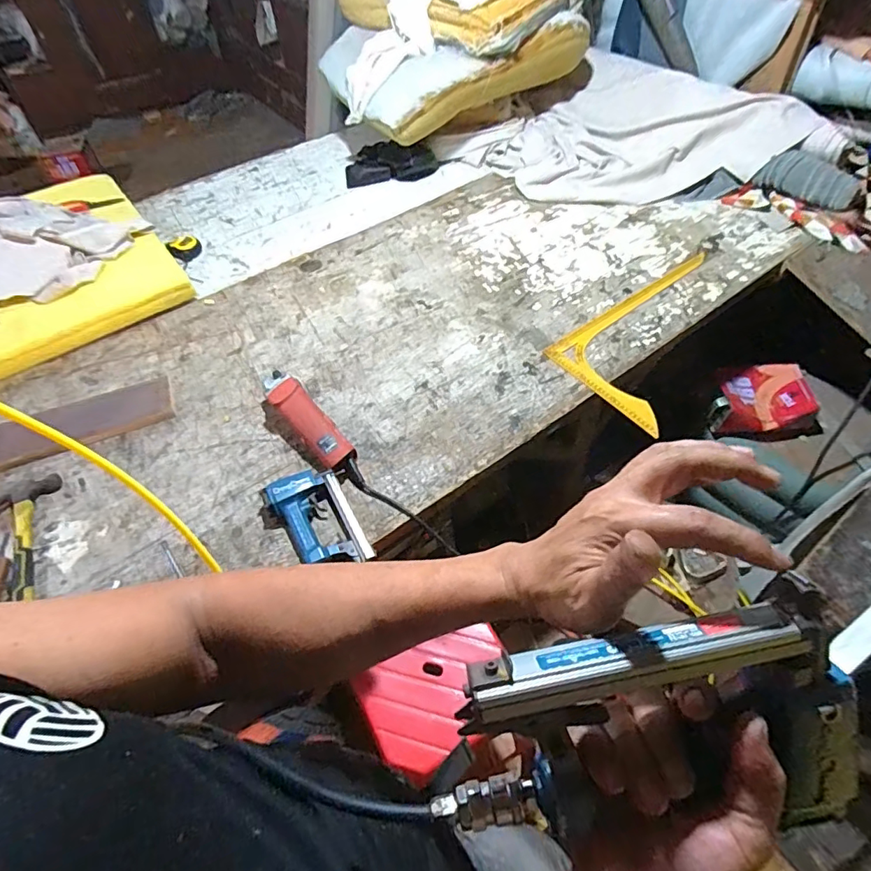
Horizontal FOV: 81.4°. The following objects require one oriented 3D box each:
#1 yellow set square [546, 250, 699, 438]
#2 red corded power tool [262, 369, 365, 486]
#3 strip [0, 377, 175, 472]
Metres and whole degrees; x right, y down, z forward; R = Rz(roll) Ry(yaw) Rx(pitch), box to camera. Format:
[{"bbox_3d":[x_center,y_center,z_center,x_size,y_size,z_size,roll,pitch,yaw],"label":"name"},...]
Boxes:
[{"bbox_3d":[0.503,-0.226,1.095,0.502,0.007,0.279,-35,59,-22],"label":"yellow set square"},{"bbox_3d":[-0.230,-0.014,0.938,0.066,0.082,0.282,-35,59,-22],"label":"red corded power tool"},{"bbox_3d":[-0.744,-0.011,1.003,0.430,0.023,0.120,-19,54,-12],"label":"strip"}]

